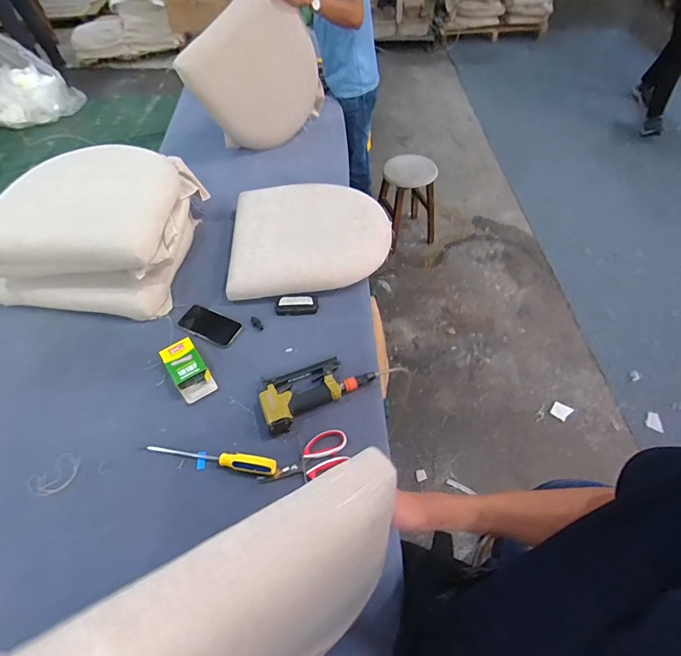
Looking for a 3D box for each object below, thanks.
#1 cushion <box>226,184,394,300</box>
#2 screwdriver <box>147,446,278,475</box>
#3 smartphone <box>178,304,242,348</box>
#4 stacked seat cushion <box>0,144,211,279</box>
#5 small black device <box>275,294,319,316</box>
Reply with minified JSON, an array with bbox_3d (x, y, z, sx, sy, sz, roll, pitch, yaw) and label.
[{"bbox_3d":[-0.087,-0.284,1.139,0.449,0.108,0.425,-5,52,-1],"label":"cushion"},{"bbox_3d":[-0.258,0.257,0.798,0.270,0.025,0.035,8,53,9],"label":"screwdriver"},{"bbox_3d":[-0.333,-0.007,1.008,0.162,0.010,0.078,21,56,18],"label":"smartphone"},{"bbox_3d":[-0.654,-0.351,1.049,0.444,0.181,0.425,2,54,3],"label":"stacked seat cushion"},{"bbox_3d":[-0.113,-0.061,1.028,0.108,0.020,0.056,-5,52,-1],"label":"small black device"}]

